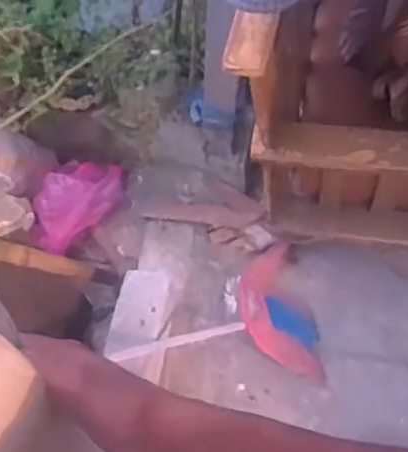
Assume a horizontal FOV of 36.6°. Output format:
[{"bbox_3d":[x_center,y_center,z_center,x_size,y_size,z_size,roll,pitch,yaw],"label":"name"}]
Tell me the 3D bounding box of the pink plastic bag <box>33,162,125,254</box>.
[{"bbox_3d":[-0.325,-0.080,1.539,0.155,0.094,0.283,40,68,18],"label":"pink plastic bag"}]

